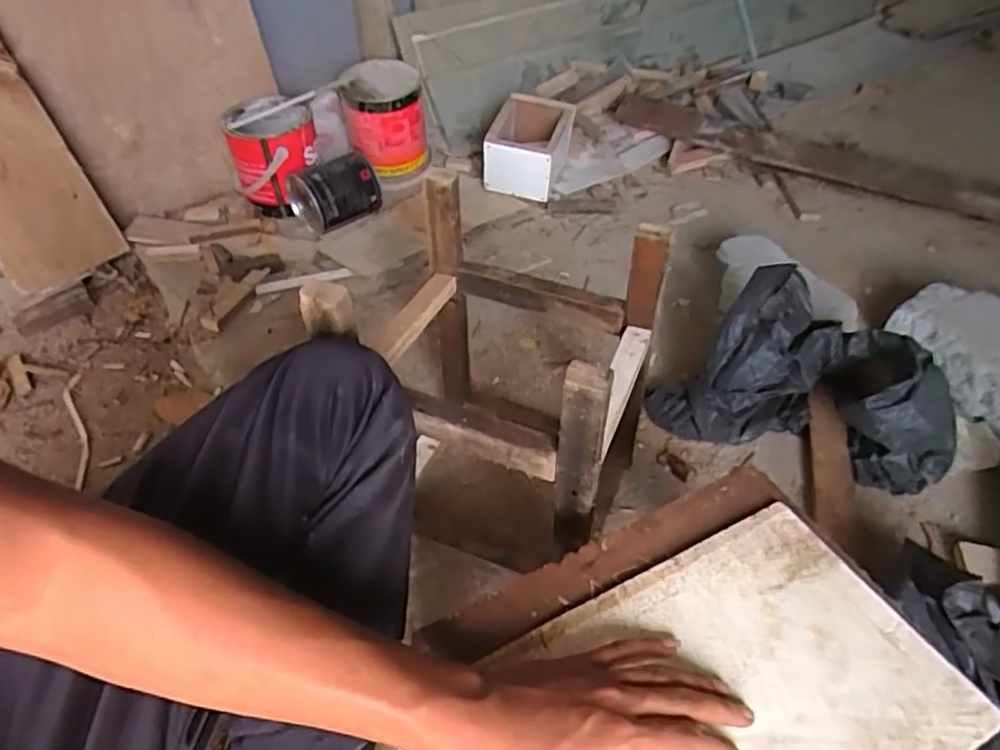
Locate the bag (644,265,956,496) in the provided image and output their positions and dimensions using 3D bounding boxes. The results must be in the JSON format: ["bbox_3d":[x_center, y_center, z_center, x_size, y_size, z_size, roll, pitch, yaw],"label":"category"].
[{"bbox_3d":[0.382,0.004,0.801,0.320,0.153,0.158,15,49,14],"label":"bag"}]

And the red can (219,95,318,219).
[{"bbox_3d":[-0.400,-0.388,1.166,0.149,0.151,0.163,-18,49,-16],"label":"red can"}]

